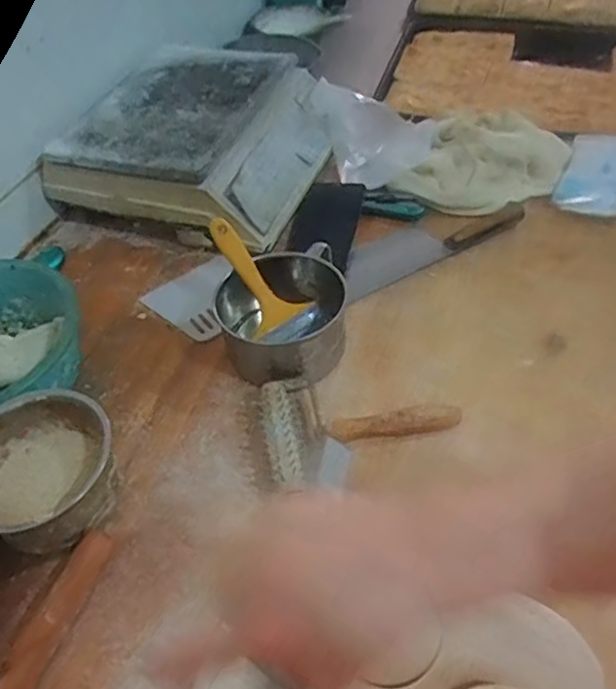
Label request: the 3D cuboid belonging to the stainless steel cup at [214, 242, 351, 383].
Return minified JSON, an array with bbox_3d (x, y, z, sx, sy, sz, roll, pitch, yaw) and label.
[{"bbox_3d":[-0.025,-0.027,0.691,0.139,0.082,0.142,-2,48,3],"label":"stainless steel cup"}]

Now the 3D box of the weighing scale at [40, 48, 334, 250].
[{"bbox_3d":[-0.152,-0.286,0.906,0.331,0.143,0.331,13,51,13],"label":"weighing scale"}]

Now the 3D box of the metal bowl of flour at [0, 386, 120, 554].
[{"bbox_3d":[-0.243,0.117,0.570,0.131,0.093,0.137,-1,49,1],"label":"metal bowl of flour"}]

